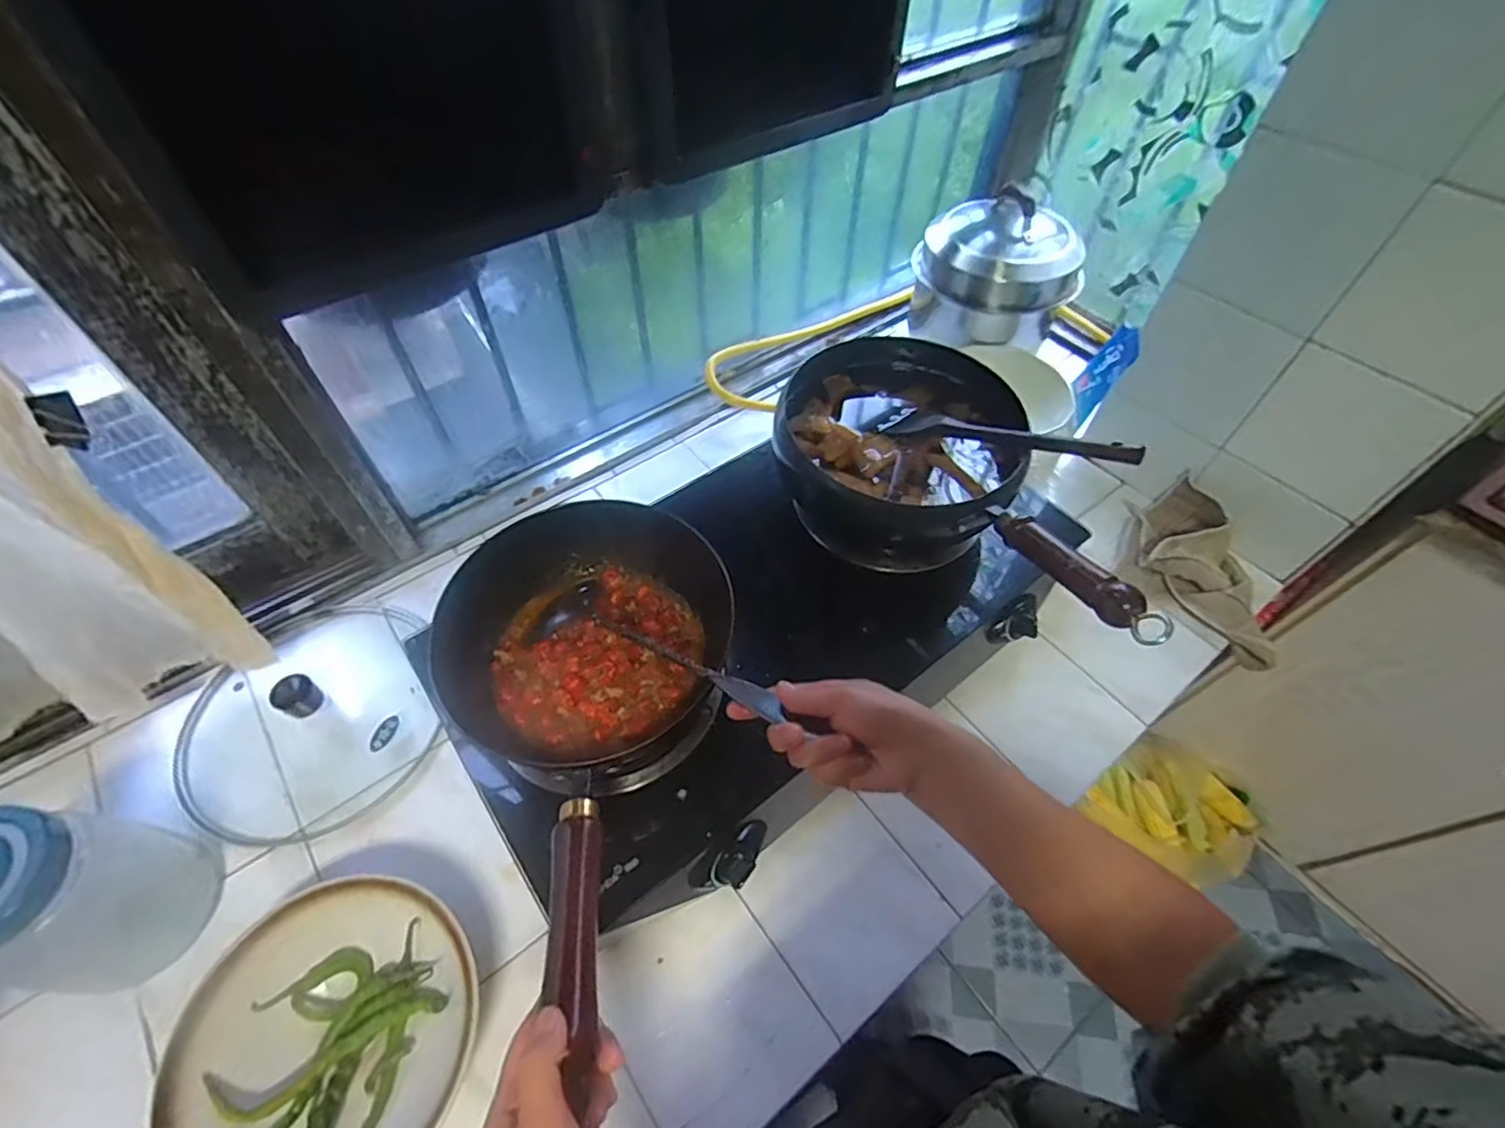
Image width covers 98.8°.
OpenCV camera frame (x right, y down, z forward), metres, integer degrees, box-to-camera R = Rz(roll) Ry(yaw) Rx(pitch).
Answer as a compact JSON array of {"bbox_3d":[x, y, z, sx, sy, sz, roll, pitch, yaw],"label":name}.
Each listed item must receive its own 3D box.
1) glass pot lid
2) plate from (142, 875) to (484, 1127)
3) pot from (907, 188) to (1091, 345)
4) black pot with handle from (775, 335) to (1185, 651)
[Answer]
[{"bbox_3d":[-0.455,0.146,0.663,0.241,0.061,0.246,1,54,-1],"label":"glass pot lid"},{"bbox_3d":[-0.321,0.361,0.495,0.204,0.057,0.206,1,54,-1],"label":"plate"},{"bbox_3d":[0.356,-0.426,0.937,0.208,0.171,0.187,31,59,19],"label":"pot"},{"bbox_3d":[0.216,-0.091,0.688,0.409,0.179,0.244,37,62,22],"label":"black pot with handle"}]

